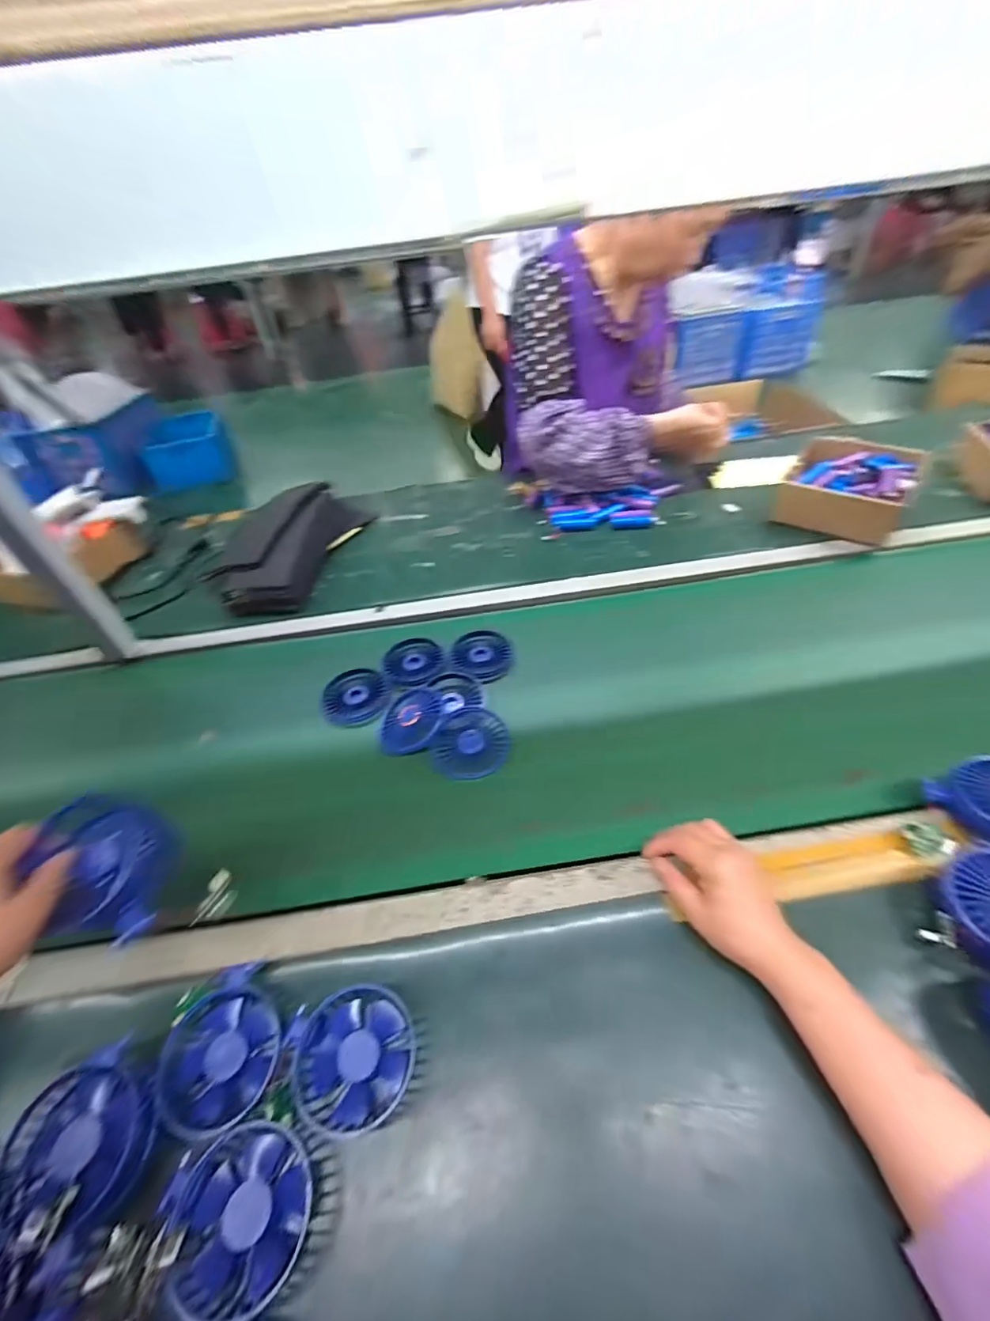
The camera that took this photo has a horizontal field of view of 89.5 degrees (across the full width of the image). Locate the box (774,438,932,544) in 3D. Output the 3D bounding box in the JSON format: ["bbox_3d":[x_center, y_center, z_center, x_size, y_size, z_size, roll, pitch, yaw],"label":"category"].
[{"bbox_3d":[0.591,-0.289,0.843,0.181,0.078,0.212,24,53,27],"label":"box"}]

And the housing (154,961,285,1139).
[{"bbox_3d":[-0.222,0.316,0.405,0.091,0.031,0.100,-29,49,-20],"label":"housing"}]

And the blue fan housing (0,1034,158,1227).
[{"bbox_3d":[-0.302,0.347,0.373,0.099,0.034,0.095,-4,45,3],"label":"blue fan housing"}]

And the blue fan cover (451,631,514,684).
[{"bbox_3d":[-0.021,-0.006,0.703,0.080,0.020,0.080,31,59,22],"label":"blue fan cover"}]

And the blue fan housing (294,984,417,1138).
[{"bbox_3d":[-0.109,0.315,0.395,0.087,0.032,0.090,-4,45,4],"label":"blue fan housing"}]

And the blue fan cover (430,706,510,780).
[{"bbox_3d":[-0.027,0.100,0.596,0.084,0.012,0.088,28,70,-3],"label":"blue fan cover"}]

